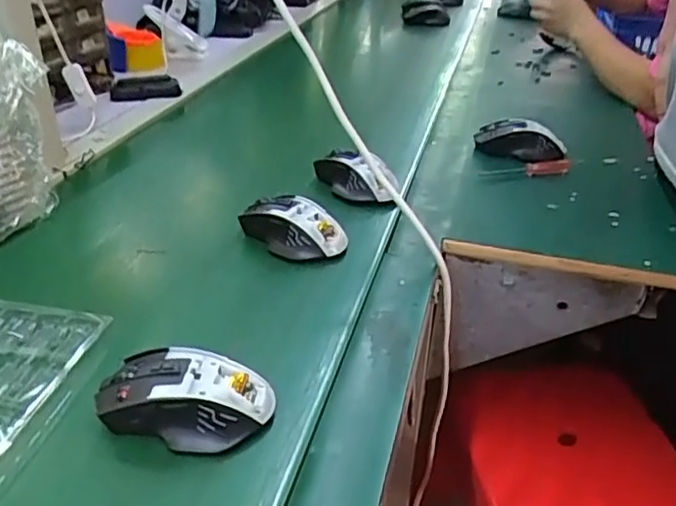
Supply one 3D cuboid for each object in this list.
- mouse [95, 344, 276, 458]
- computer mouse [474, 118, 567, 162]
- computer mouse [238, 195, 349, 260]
[{"bbox_3d":[-0.102,0.095,0.412,0.111,0.038,0.060,4,32,4],"label":"mouse"},{"bbox_3d":[0.230,-0.144,0.779,0.112,0.041,0.051,14,34,18],"label":"computer mouse"},{"bbox_3d":[-0.046,-0.023,0.609,0.106,0.047,0.054,14,34,19],"label":"computer mouse"}]

